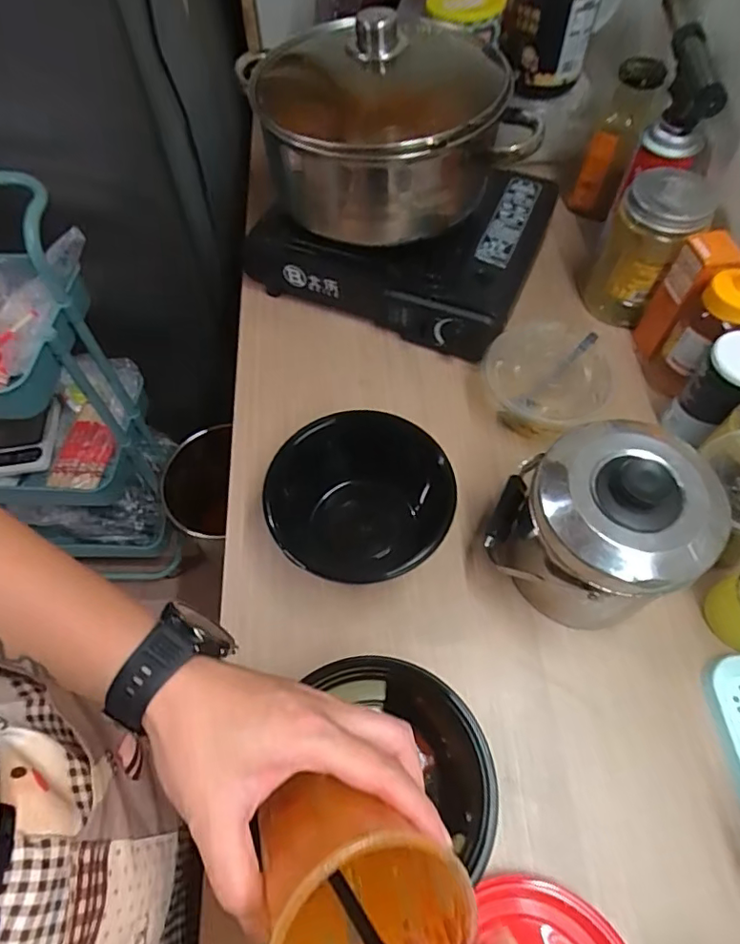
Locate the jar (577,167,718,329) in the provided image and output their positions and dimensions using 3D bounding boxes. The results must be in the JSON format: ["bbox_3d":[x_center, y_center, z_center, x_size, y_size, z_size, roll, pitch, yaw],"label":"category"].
[{"bbox_3d":[0.317,-0.261,0.642,0.094,0.162,0.105,24,63,13],"label":"jar"}]

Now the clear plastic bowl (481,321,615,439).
[{"bbox_3d":[0.190,-0.097,0.595,0.131,0.077,0.119,19,62,10],"label":"clear plastic bowl"}]

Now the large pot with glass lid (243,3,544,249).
[{"bbox_3d":[0.007,-0.382,0.591,0.278,0.180,0.246,-5,61,-3],"label":"large pot with glass lid"}]

